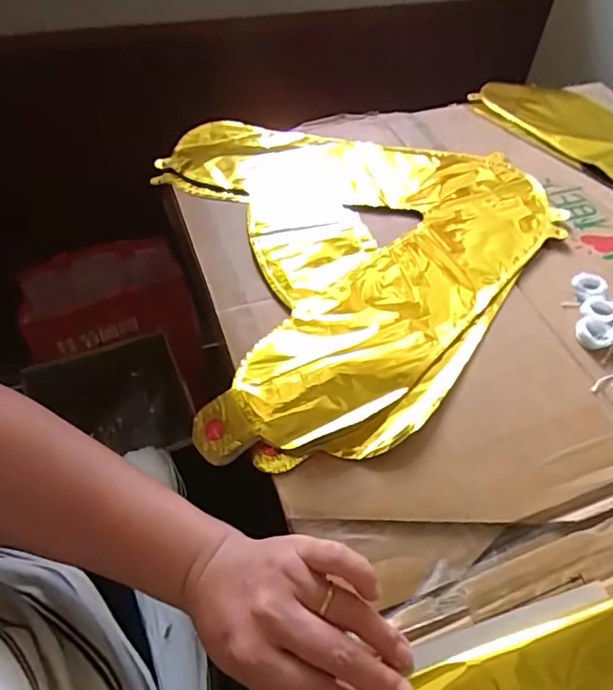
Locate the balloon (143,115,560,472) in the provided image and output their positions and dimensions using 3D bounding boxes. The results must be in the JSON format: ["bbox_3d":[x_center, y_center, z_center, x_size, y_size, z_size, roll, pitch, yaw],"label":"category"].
[{"bbox_3d":[0.062,-0.097,0.494,0.349,0.014,0.395,-10,54,-11],"label":"balloon"}]

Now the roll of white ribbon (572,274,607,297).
[{"bbox_3d":[0.240,-0.052,0.465,0.026,0.006,0.025,-34,61,-26],"label":"roll of white ribbon"}]

